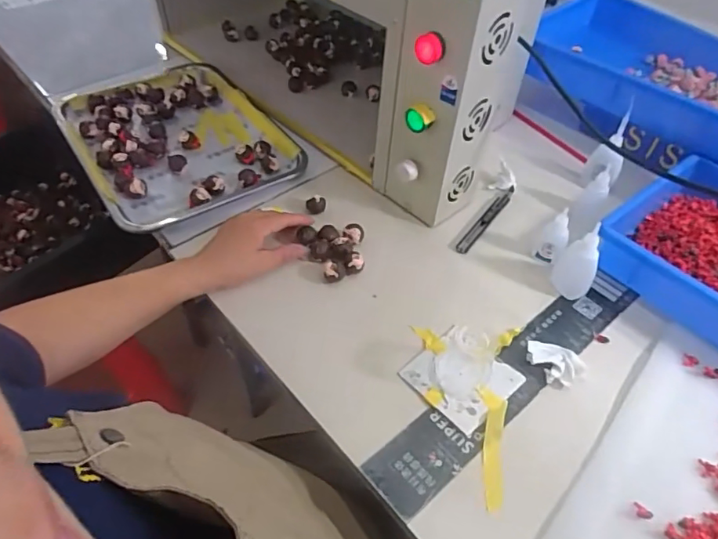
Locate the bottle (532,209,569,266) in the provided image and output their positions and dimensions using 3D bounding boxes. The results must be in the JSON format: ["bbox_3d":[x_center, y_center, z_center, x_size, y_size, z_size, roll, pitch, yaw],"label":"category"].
[{"bbox_3d":[0.225,-0.033,0.606,0.030,0.071,0.033,14,49,10],"label":"bottle"}]

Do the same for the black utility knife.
[{"bbox_3d":[0.166,-0.067,0.663,0.015,0.009,0.145,30,54,23],"label":"black utility knife"}]

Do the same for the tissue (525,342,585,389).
[{"bbox_3d":[0.195,0.094,0.521,0.043,0.014,0.053,-33,57,-28],"label":"tissue"}]

